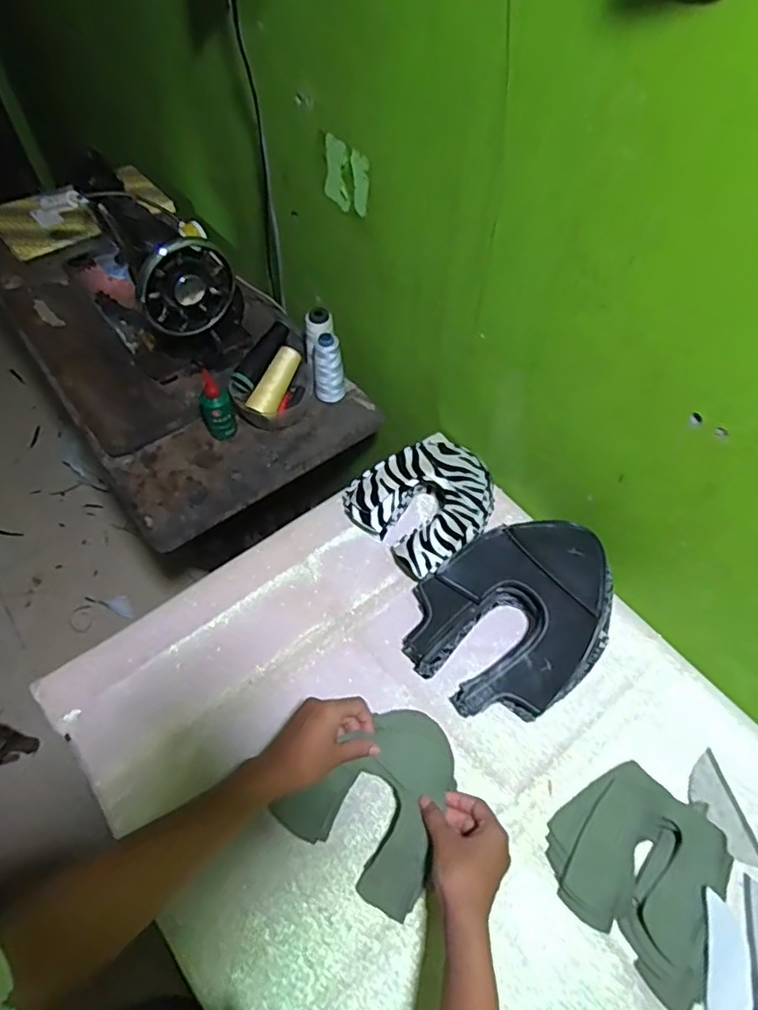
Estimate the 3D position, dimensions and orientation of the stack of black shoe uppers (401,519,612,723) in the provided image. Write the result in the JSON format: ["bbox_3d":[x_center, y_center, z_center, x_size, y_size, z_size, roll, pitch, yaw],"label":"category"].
[{"bbox_3d":[0.158,0.122,0.668,0.242,0.098,0.190,-30,61,-18],"label":"stack of black shoe uppers"}]

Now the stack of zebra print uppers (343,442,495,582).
[{"bbox_3d":[0.069,-0.008,0.765,0.183,0.070,0.158,-37,64,-22],"label":"stack of zebra print uppers"}]

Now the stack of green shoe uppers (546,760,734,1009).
[{"bbox_3d":[0.255,0.347,0.560,0.161,0.031,0.147,39,64,22],"label":"stack of green shoe uppers"}]

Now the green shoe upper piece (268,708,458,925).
[{"bbox_3d":[0.014,0.289,0.583,0.138,0.067,0.167,35,66,20],"label":"green shoe upper piece"}]

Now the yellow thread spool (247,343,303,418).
[{"bbox_3d":[-0.150,-0.181,0.864,0.034,0.039,0.118,23,78,15],"label":"yellow thread spool"}]

